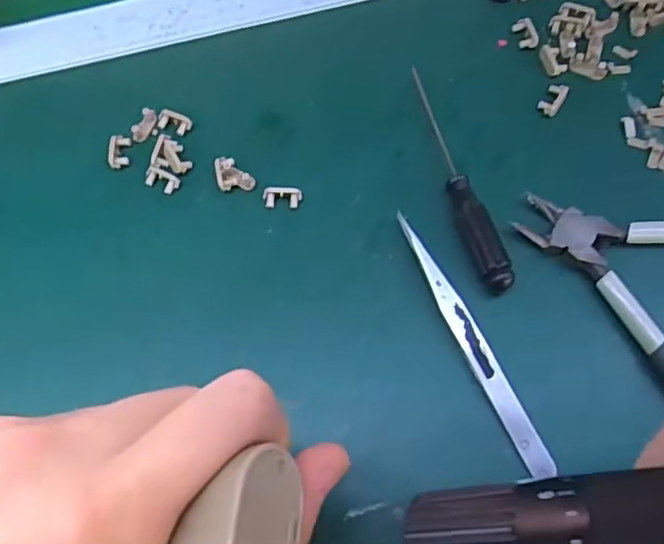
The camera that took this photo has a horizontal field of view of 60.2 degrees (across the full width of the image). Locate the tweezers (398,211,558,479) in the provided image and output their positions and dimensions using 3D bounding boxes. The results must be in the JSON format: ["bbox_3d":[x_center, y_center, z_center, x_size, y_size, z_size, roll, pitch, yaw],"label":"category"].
[{"bbox_3d":[0.061,0.029,0.255,0.011,0.007,0.127,-24,68,-6],"label":"tweezers"}]

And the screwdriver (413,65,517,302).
[{"bbox_3d":[0.060,-0.050,0.285,0.014,0.018,0.131,-16,68,-3],"label":"screwdriver"}]

